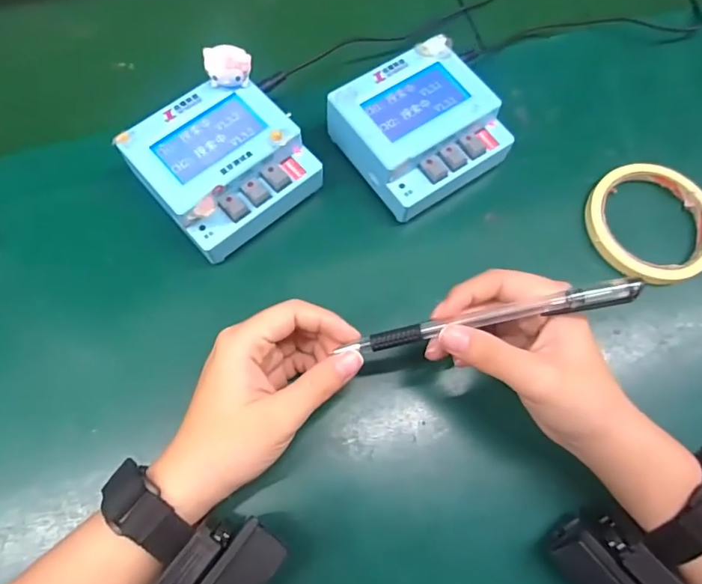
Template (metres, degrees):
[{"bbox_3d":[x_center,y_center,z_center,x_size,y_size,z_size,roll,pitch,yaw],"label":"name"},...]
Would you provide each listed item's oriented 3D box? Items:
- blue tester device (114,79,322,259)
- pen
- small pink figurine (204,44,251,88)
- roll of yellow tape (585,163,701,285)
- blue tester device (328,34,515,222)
[{"bbox_3d":[-0.086,-0.085,0.347,0.101,0.051,0.098,-39,75,-15],"label":"blue tester device"},{"bbox_3d":[0.074,0.014,0.259,0.146,0.008,0.011,-13,69,10],"label":"pen"},{"bbox_3d":[-0.082,-0.151,0.332,0.029,0.023,0.017,9,69,2],"label":"small pink figurine"},{"bbox_3d":[0.220,-0.050,0.362,0.090,0.013,0.092,1,69,-2],"label":"roll of yellow tape"},{"bbox_3d":[0.050,-0.116,0.362,0.108,0.049,0.099,-30,73,-13],"label":"blue tester device"}]

